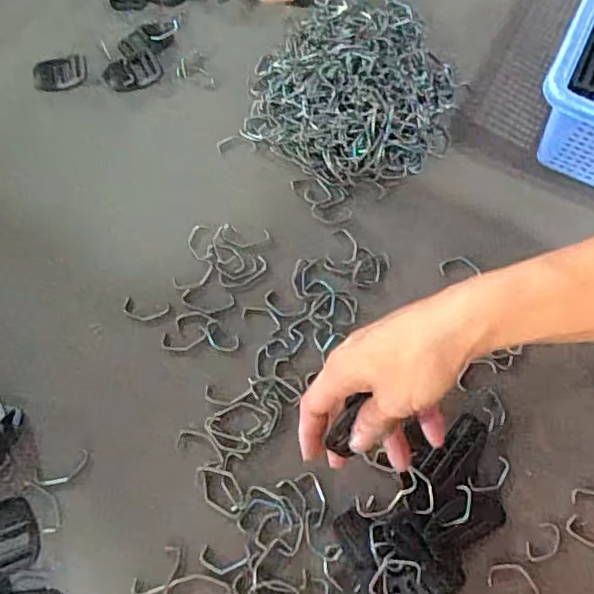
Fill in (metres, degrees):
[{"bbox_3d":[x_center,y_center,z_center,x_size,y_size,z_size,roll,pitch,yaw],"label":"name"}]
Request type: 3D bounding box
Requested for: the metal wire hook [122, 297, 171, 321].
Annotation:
[{"bbox_3d":[-0.114,0.010,0.444,0.035,0.004,0.016,8,69,3],"label":"metal wire hook"}]

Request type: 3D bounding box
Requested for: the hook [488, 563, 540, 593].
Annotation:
[{"bbox_3d":[0.142,0.185,0.382,0.035,0.004,0.021,28,72,10],"label":"hook"}]

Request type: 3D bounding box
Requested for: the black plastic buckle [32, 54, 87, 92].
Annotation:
[{"bbox_3d":[-0.210,-0.198,0.522,0.045,0.007,0.034,-16,70,-6],"label":"black plastic buckle"}]

